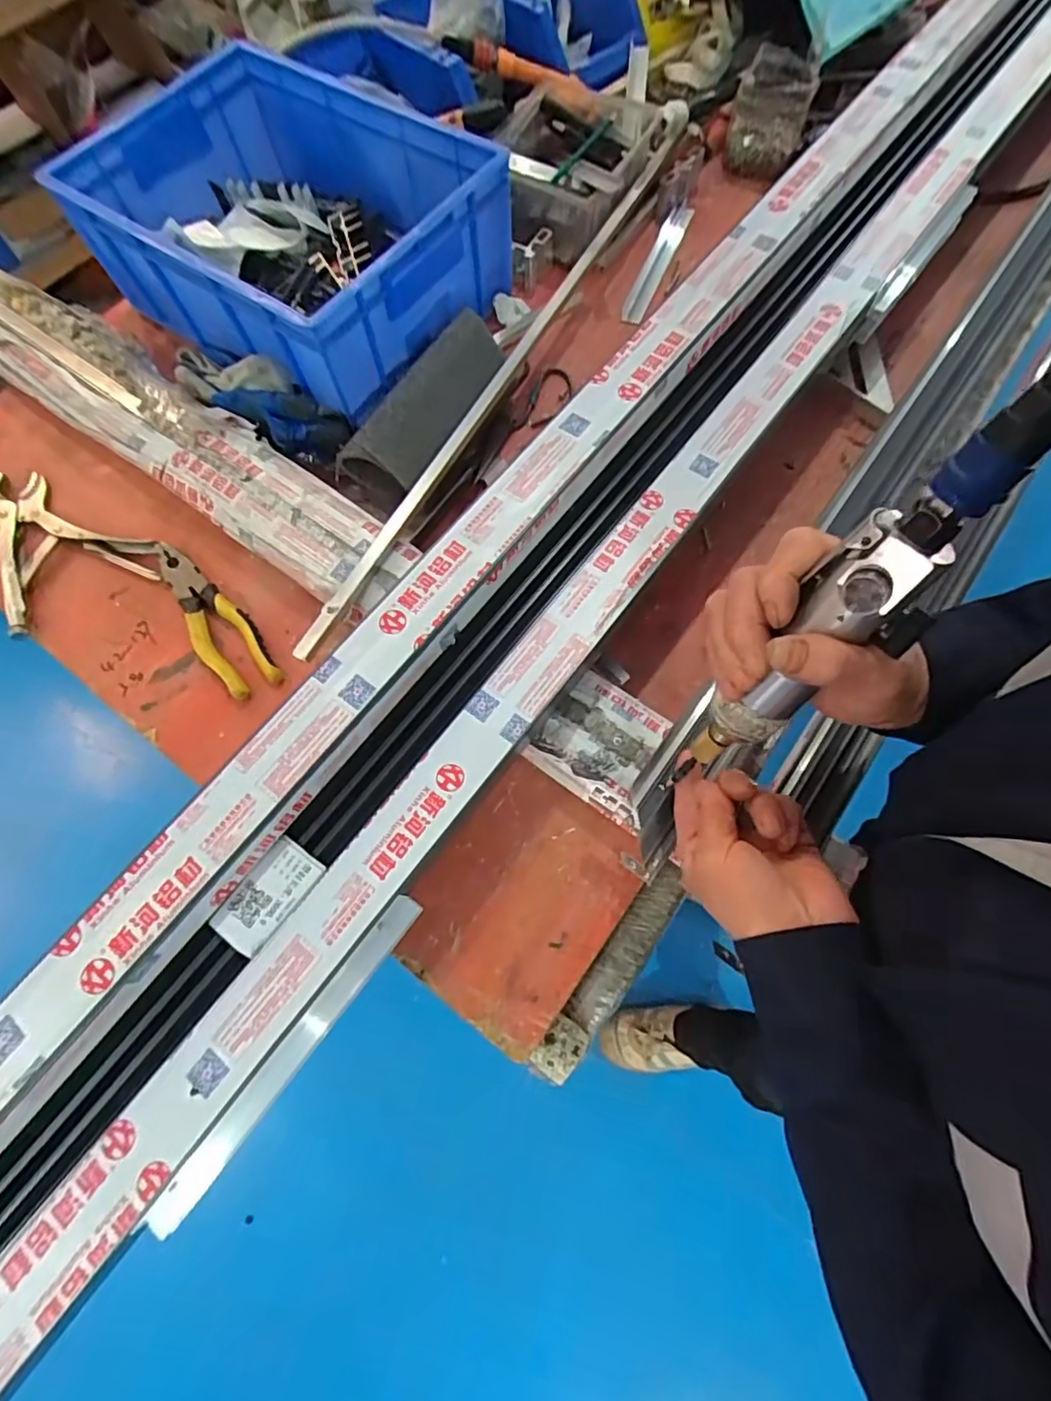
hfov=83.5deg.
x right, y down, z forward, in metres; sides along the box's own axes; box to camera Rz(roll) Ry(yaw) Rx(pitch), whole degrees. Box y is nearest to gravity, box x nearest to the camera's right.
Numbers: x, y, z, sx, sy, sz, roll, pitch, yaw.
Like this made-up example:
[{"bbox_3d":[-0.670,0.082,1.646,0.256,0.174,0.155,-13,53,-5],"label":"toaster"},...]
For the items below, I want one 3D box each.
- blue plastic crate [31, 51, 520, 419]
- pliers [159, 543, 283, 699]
[{"bbox_3d":[-0.266,-0.525,0.655,0.420,0.116,0.300,35,75,13],"label":"blue plastic crate"},{"bbox_3d":[-0.305,-0.081,0.574,0.054,0.019,0.188,-37,73,-11],"label":"pliers"}]

